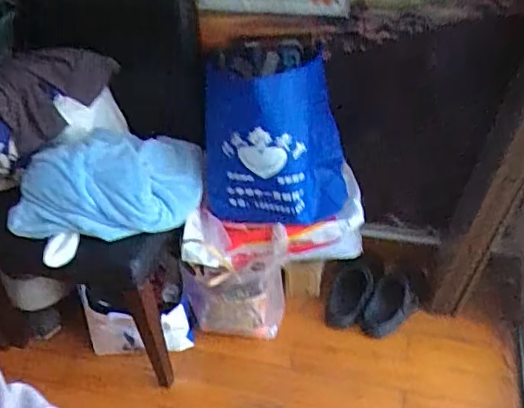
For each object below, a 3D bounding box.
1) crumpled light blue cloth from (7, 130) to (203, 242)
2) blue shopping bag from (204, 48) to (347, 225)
[{"bbox_3d":[-0.353,-0.058,1.270,0.385,0.169,0.270,2,43,7],"label":"crumpled light blue cloth"},{"bbox_3d":[0.029,-0.116,1.263,0.328,0.362,0.144,-9,43,-5],"label":"blue shopping bag"}]

